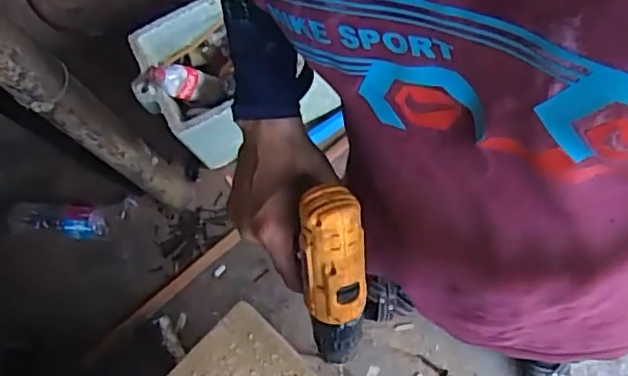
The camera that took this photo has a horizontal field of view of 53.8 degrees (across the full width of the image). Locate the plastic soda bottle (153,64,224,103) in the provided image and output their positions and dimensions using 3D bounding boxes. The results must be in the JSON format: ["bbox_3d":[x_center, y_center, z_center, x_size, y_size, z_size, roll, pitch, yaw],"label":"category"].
[{"bbox_3d":[-0.246,-0.208,1.208,0.063,0.142,0.056,-21,71,32],"label":"plastic soda bottle"}]

